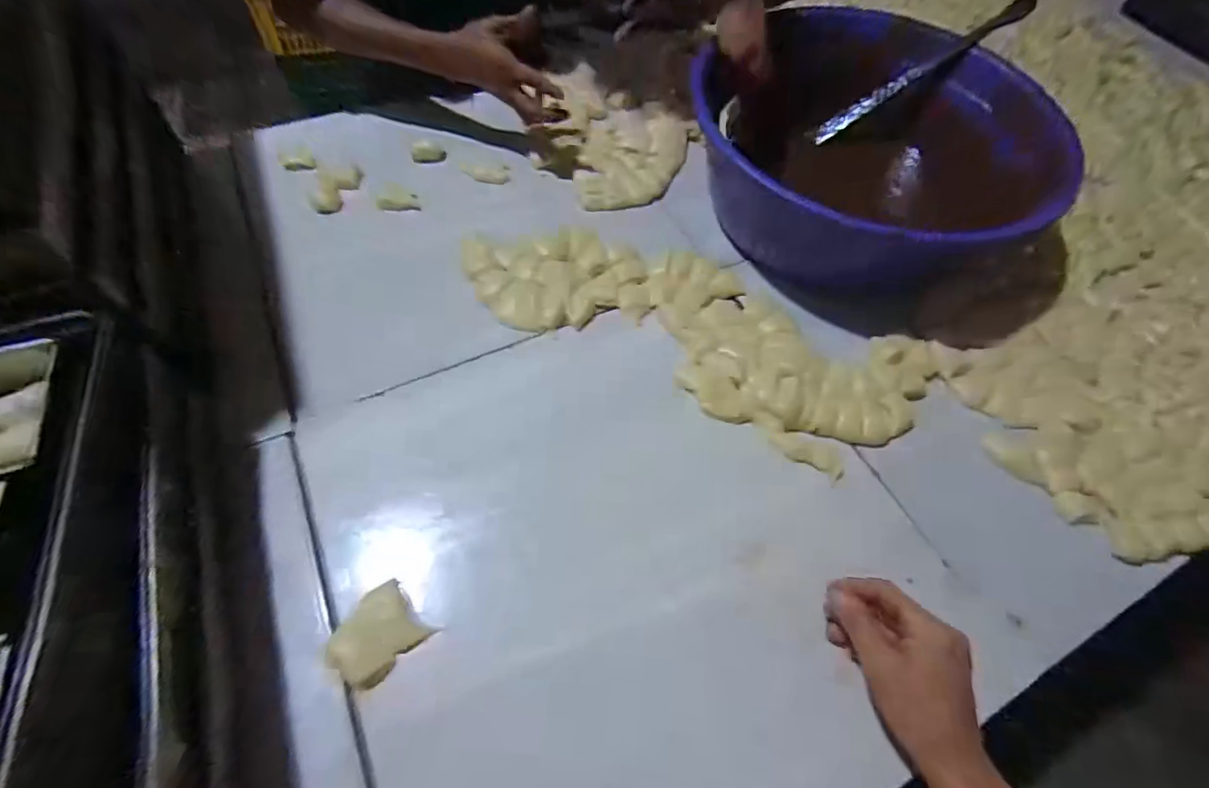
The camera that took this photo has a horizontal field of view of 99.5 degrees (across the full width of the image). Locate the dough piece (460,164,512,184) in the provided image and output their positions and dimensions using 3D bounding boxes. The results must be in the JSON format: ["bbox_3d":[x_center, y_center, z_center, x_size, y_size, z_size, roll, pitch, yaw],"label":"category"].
[{"bbox_3d":[-0.161,-0.298,0.692,0.063,0.013,0.020,8,60,-13],"label":"dough piece"}]

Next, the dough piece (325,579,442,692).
[{"bbox_3d":[-0.179,0.188,0.400,0.058,0.012,0.066,41,66,18],"label":"dough piece"}]

